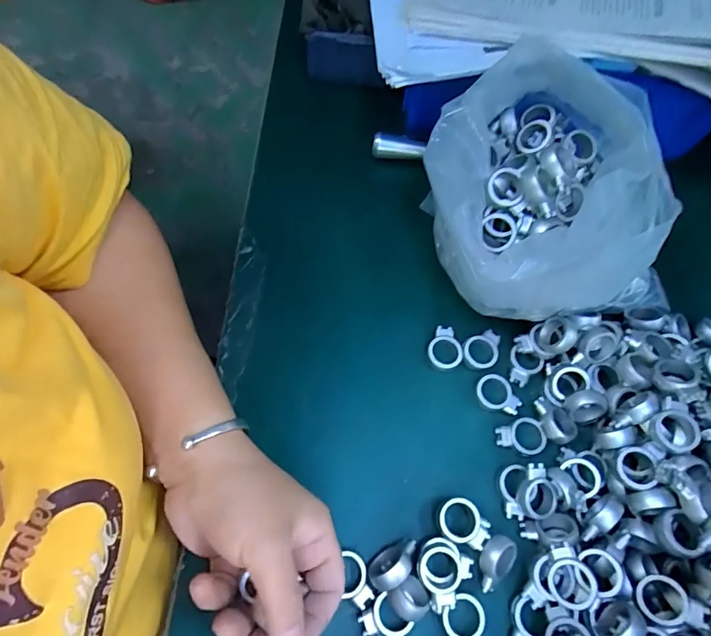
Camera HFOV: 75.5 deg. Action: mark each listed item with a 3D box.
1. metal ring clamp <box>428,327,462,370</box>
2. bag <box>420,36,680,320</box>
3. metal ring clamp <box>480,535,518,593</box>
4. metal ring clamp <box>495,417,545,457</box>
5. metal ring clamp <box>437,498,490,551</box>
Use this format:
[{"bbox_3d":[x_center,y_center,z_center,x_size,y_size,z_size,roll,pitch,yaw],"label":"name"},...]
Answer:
[{"bbox_3d":[0.066,0.023,0.343,0.026,0.008,0.033,-2,66,-5],"label":"metal ring clamp"},{"bbox_3d":[0.117,-0.085,0.330,0.139,0.118,0.179,10,66,1],"label":"bag"},{"bbox_3d":[0.086,0.151,0.285,0.031,0.014,0.022,-36,73,-18],"label":"metal ring clamp"},{"bbox_3d":[0.116,0.084,0.321,0.033,0.006,0.024,-10,67,-8],"label":"metal ring clamp"},{"bbox_3d":[0.068,0.131,0.293,0.033,0.017,0.025,39,69,13],"label":"metal ring clamp"}]

